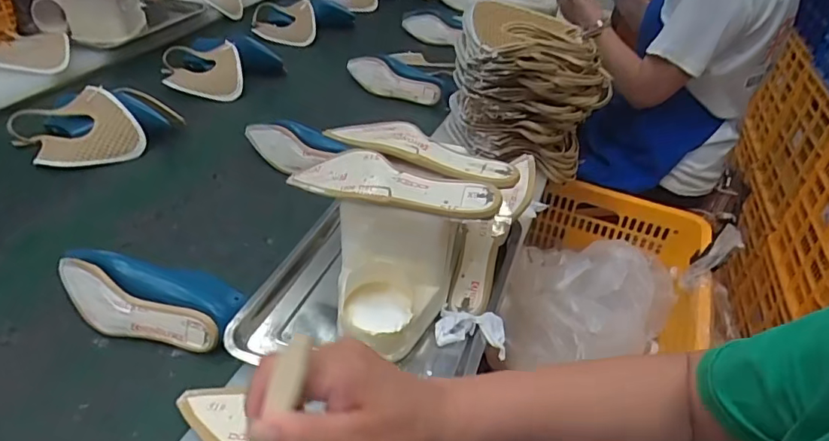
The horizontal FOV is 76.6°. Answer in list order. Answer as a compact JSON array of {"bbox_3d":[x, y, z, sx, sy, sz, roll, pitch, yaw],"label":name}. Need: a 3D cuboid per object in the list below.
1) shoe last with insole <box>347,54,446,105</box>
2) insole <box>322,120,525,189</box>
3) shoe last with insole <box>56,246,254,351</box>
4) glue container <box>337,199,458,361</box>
[{"bbox_3d":[-0.039,-0.358,1.290,0.268,0.074,0.098,23,42,22],"label":"shoe last with insole"},{"bbox_3d":[-0.001,-0.085,0.645,0.260,0.034,0.071,21,42,20],"label":"insole"},{"bbox_3d":[-0.360,0.097,0.699,0.256,0.076,0.096,10,39,7],"label":"shoe last with insole"},{"bbox_3d":[-0.028,0.072,0.594,0.129,0.155,0.097,7,39,4],"label":"glue container"}]

